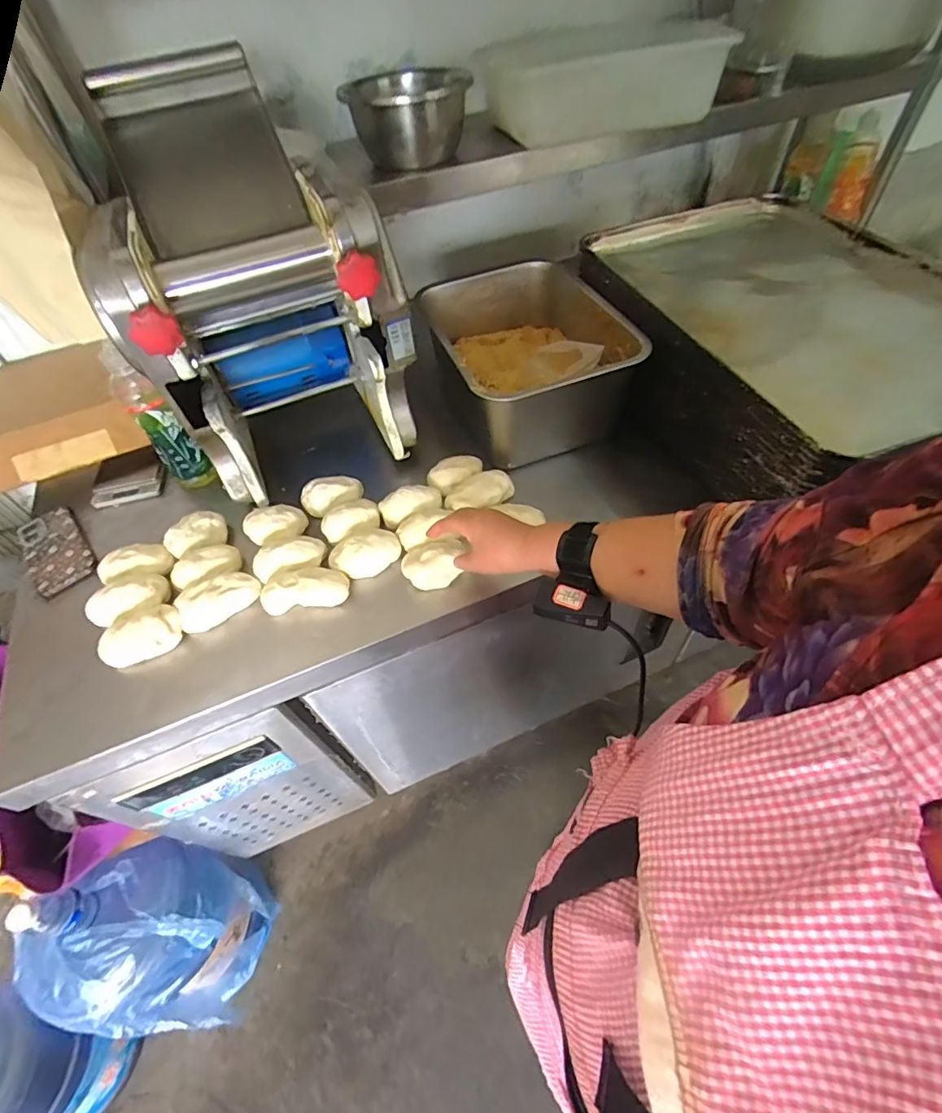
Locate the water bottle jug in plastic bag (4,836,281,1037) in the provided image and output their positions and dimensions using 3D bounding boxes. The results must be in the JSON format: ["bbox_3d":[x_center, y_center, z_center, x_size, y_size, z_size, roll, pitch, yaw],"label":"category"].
[{"bbox_3d":[-0.550,0.664,0.888,0.264,0.438,0.257,4,53,7],"label":"water bottle jug in plastic bag"}]

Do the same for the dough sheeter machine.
[{"bbox_3d":[-0.266,-0.328,0.667,0.305,0.393,0.344,-20,54,-10],"label":"dough sheeter machine"}]

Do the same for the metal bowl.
[{"bbox_3d":[-0.096,-0.641,0.743,0.156,0.089,0.156,-18,54,-9],"label":"metal bowl"}]

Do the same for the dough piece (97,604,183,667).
[{"bbox_3d":[-0.408,0.098,0.626,0.097,0.047,0.061,-19,54,-10],"label":"dough piece"}]

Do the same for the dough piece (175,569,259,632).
[{"bbox_3d":[-0.325,0.056,0.650,0.099,0.044,0.050,-30,56,-17],"label":"dough piece"}]

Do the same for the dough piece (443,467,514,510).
[{"bbox_3d":[0.012,-0.094,0.717,0.101,0.030,0.045,-14,53,-6],"label":"dough piece"}]

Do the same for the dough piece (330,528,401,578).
[{"bbox_3d":[-0.142,-0.008,0.671,0.092,0.040,0.061,-28,56,-16],"label":"dough piece"}]

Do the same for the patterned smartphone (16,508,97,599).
[{"bbox_3d":[-0.608,-0.012,0.734,0.077,0.008,0.167,-35,58,-20],"label":"patterned smartphone"}]

